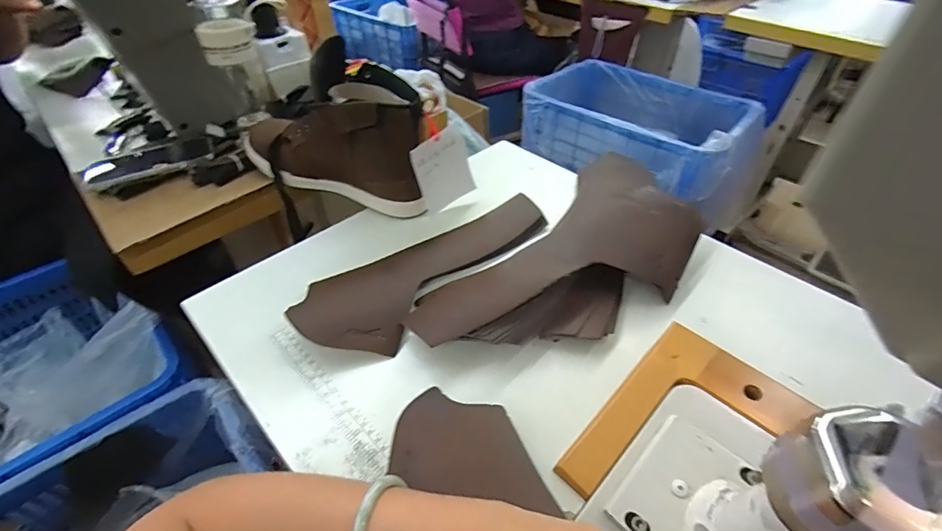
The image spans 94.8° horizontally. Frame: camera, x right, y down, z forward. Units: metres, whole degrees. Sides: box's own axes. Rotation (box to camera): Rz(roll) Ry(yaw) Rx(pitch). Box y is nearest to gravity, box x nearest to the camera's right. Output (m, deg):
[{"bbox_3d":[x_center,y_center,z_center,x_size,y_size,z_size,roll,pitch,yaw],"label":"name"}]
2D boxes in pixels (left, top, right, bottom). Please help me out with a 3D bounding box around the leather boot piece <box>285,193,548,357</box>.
[{"bbox_3d":[-0.036,-0.001,0.505,0.328,0.026,0.099,-31,51,-28],"label":"leather boot piece"}]

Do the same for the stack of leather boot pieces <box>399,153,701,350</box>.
[{"bbox_3d":[0.112,-0.001,0.470,0.344,0.068,0.167,-36,53,-21],"label":"stack of leather boot pieces"}]

